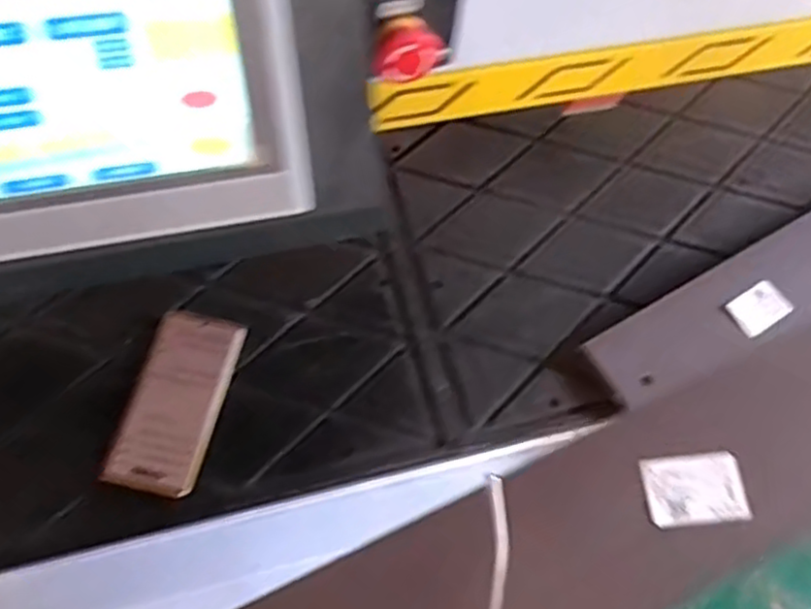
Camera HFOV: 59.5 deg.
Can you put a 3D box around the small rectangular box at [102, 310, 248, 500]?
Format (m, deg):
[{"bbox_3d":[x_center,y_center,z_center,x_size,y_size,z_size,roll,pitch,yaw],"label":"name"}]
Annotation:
[{"bbox_3d":[-0.205,0.086,0.635,0.079,0.025,0.159,15,63,3],"label":"small rectangular box"}]

